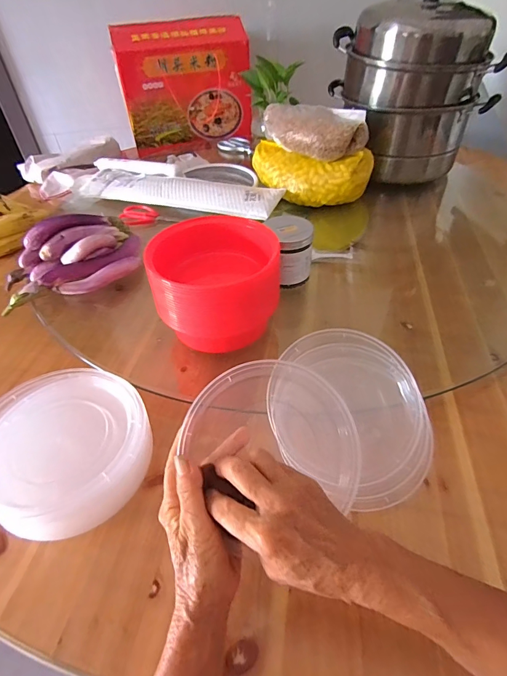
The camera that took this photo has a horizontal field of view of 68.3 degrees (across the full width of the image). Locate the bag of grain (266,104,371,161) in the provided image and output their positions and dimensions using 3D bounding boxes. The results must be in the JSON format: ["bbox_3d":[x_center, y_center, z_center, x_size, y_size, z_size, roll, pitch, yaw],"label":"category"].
[{"bbox_3d":[0.108,-0.434,0.776,0.259,0.071,0.101,30,53,29],"label":"bag of grain"}]

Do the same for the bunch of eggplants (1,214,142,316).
[{"bbox_3d":[-0.318,-0.138,0.653,0.231,0.112,0.155,-20,46,-17],"label":"bunch of eggplants"}]

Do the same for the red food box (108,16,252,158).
[{"bbox_3d":[-0.196,-0.741,1.114,0.376,0.317,0.083,-15,41,-9],"label":"red food box"}]

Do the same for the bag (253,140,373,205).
[{"bbox_3d":[0.114,-0.353,0.810,0.264,0.088,0.116,15,47,18],"label":"bag"}]

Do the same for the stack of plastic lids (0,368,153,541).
[{"bbox_3d":[-0.209,0.123,0.419,0.181,0.066,0.169,21,49,23],"label":"stack of plastic lids"}]

